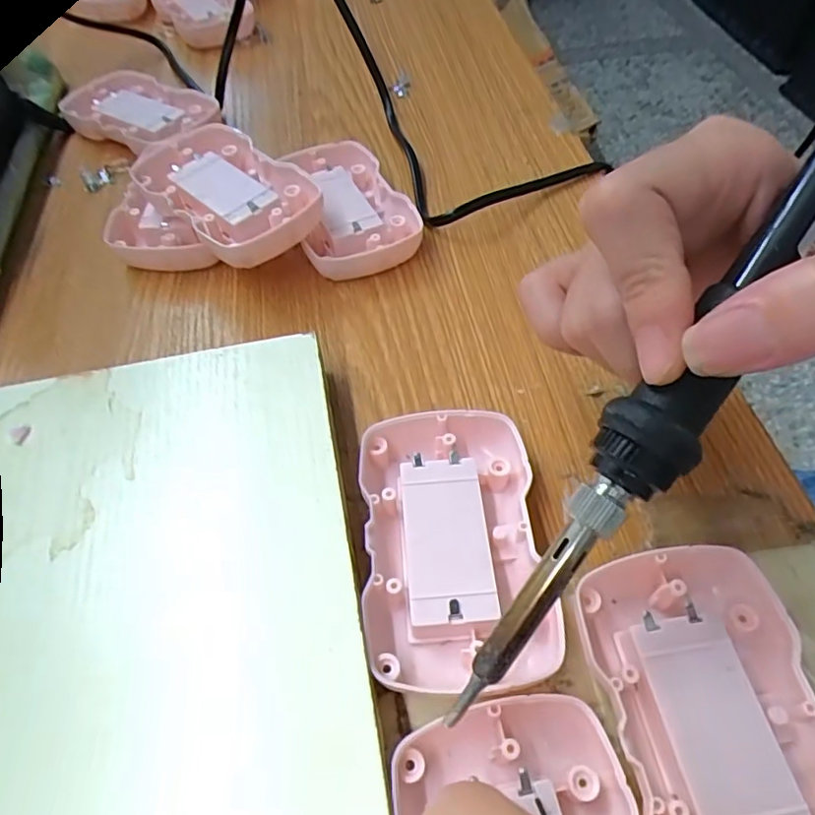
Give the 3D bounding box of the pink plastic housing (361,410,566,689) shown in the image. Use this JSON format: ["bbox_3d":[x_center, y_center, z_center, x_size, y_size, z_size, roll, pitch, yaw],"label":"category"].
[{"bbox_3d":[0.014,0.040,0.183,0.055,0.015,0.083,-4,53,-2],"label":"pink plastic housing"}]

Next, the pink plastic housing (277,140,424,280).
[{"bbox_3d":[-0.030,-0.096,0.285,0.052,0.023,0.088,-19,55,-13],"label":"pink plastic housing"}]

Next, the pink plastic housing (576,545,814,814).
[{"bbox_3d":[0.079,0.080,0.151,0.053,0.017,0.090,-8,53,-4],"label":"pink plastic housing"}]

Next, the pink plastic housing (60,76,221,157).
[{"bbox_3d":[-0.156,-0.169,0.343,0.085,0.021,0.053,27,56,21],"label":"pink plastic housing"}]

